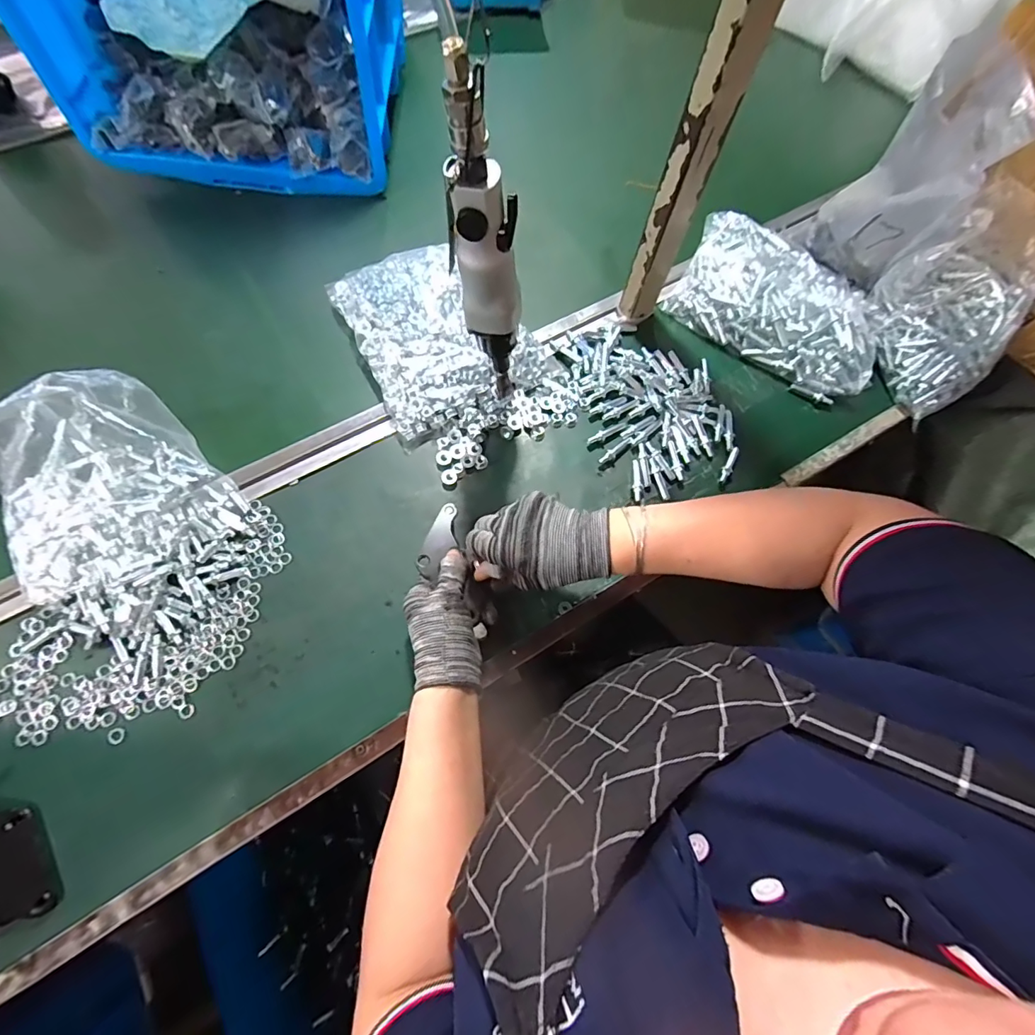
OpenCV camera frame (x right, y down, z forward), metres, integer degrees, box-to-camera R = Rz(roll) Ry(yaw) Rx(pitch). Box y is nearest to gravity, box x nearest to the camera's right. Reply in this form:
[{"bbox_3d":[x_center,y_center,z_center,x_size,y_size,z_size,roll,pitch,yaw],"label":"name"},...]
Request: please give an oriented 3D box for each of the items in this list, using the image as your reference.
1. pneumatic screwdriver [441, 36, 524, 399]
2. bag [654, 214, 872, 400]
[{"bbox_3d":[-0.026,-0.193,0.401,0.054,0.294,0.038,7,70,-1],"label":"pneumatic screwdriver"},{"bbox_3d":[0.328,-0.270,0.602,0.255,0.039,0.182,31,72,9],"label":"bag"}]

